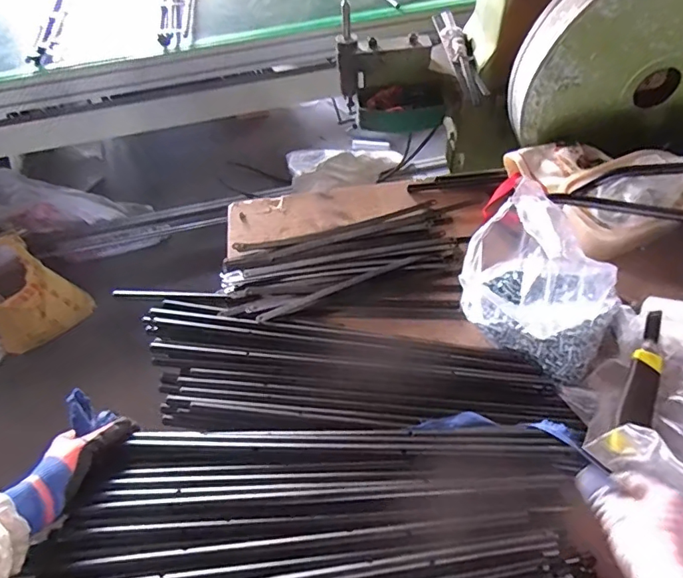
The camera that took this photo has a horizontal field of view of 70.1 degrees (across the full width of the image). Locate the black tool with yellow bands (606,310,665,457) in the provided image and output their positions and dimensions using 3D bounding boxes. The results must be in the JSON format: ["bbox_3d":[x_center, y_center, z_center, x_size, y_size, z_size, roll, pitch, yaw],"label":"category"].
[{"bbox_3d":[0.353,0.109,0.567,0.038,0.019,0.178,21,71,20],"label":"black tool with yellow bands"}]

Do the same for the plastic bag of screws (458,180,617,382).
[{"bbox_3d":[0.247,-0.004,0.604,0.135,0.149,0.186,-36,57,-24],"label":"plastic bag of screws"}]

